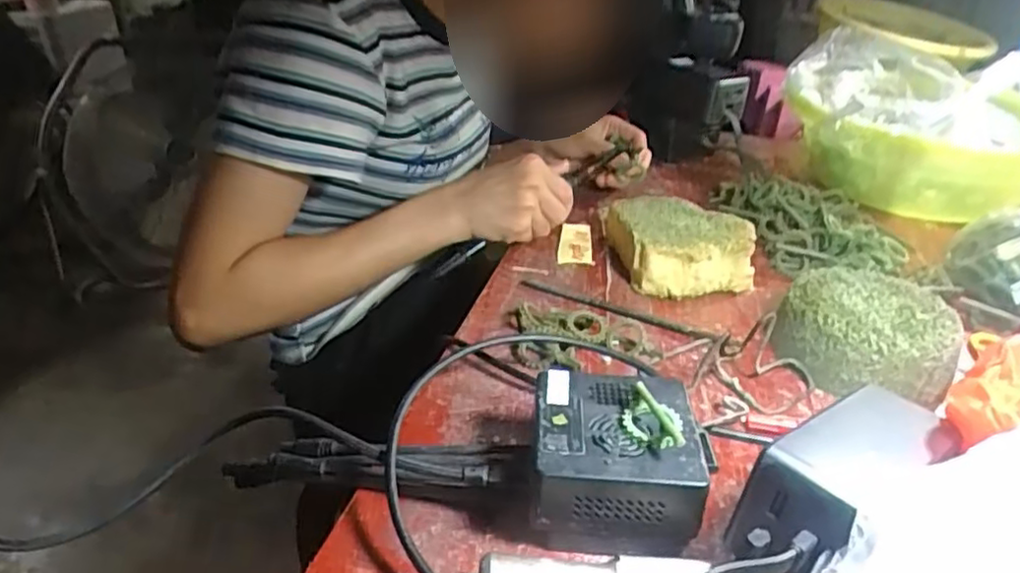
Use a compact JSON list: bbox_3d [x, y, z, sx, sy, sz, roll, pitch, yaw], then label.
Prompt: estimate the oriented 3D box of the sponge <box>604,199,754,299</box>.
[{"bbox_3d":[0.136,-0.036,0.544,0.102,0.039,0.099,-6,31,-14],"label":"sponge"}]

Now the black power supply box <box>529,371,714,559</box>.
[{"bbox_3d":[0.052,0.085,0.329,0.080,0.053,0.077,3,30,2],"label":"black power supply box"}]

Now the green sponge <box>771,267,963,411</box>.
[{"bbox_3d":[0.233,0.028,0.443,0.102,0.038,0.114,19,34,27],"label":"green sponge"}]

